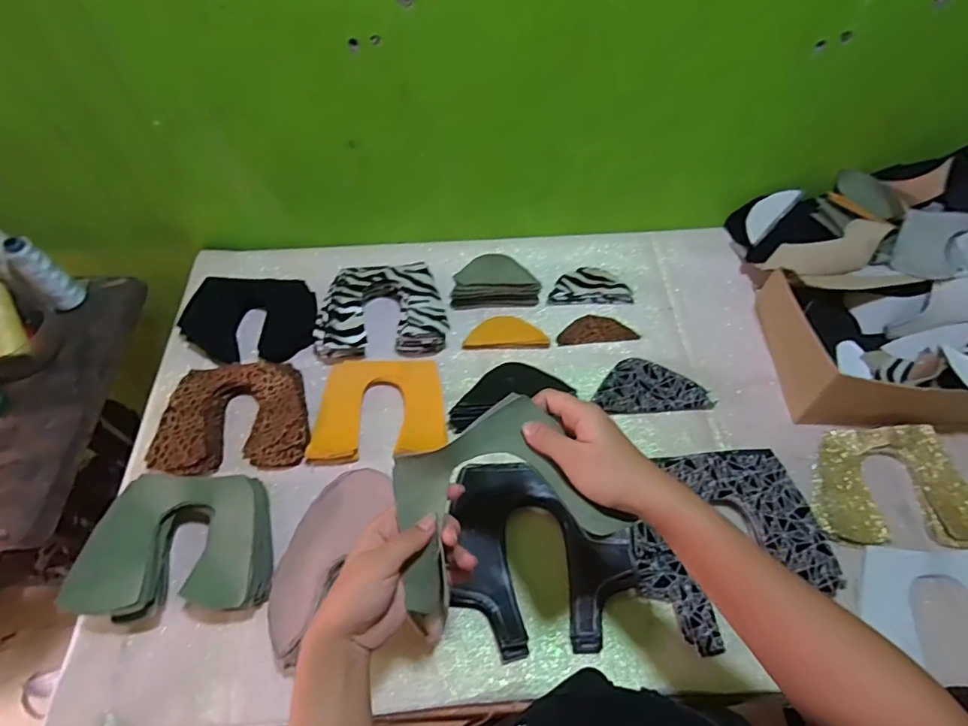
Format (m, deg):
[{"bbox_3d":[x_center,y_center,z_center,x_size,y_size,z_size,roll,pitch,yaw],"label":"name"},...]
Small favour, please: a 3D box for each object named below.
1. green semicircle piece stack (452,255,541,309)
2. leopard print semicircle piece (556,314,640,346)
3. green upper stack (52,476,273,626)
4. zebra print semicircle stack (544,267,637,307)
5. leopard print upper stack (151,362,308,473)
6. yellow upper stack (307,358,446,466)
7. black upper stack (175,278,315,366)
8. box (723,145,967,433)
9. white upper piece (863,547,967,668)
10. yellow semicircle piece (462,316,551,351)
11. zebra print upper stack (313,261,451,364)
[{"bbox_3d":[0.016,-0.110,0.731,0.121,0.045,0.057,-1,57,0],"label":"green semicircle piece stack"},{"bbox_3d":[0.151,-0.046,0.715,0.107,0.006,0.046,-3,57,-2],"label":"leopard print semicircle piece"},{"bbox_3d":[-0.301,0.184,0.536,0.172,0.065,0.135,-6,57,-4],"label":"green upper stack"},{"bbox_3d":[0.145,-0.105,0.746,0.114,0.019,0.059,-4,57,-2],"label":"zebra print semicircle stack"},{"bbox_3d":[-0.295,0.066,0.637,0.171,0.039,0.134,-8,57,-5],"label":"leopard print upper stack"},{"bbox_3d":[-0.125,0.057,0.643,0.153,0.032,0.123,-6,57,-3],"label":"yellow upper stack"},{"bbox_3d":[-0.305,-0.059,0.709,0.173,0.046,0.118,-4,57,-2],"label":"black upper stack"},{"bbox_3d":[0.525,-0.096,0.670,0.358,0.128,0.358,-3,57,-1],"label":"box"},{"bbox_3d":[0.453,0.238,0.520,0.151,0.009,0.109,0,57,0],"label":"white upper piece"},{"bbox_3d":[0.029,-0.041,0.703,0.108,0.004,0.049,-1,57,0],"label":"yellow semicircle piece"},{"bbox_3d":[-0.134,-0.069,0.706,0.167,0.055,0.133,-6,57,-3],"label":"zebra print upper stack"}]

